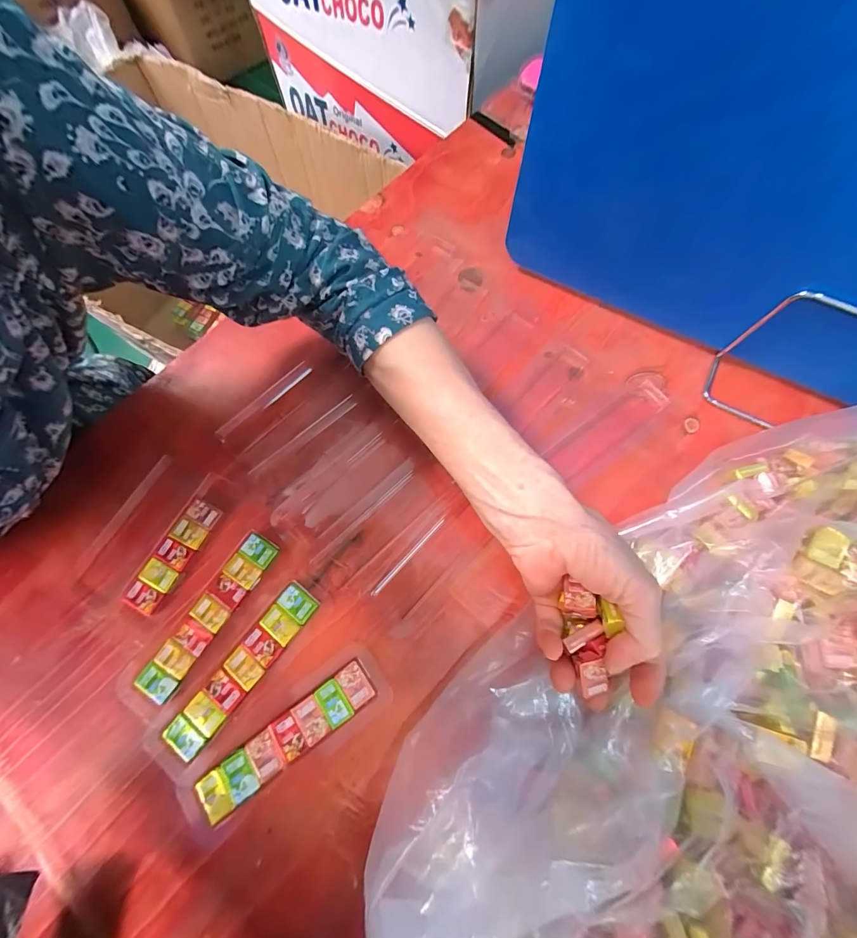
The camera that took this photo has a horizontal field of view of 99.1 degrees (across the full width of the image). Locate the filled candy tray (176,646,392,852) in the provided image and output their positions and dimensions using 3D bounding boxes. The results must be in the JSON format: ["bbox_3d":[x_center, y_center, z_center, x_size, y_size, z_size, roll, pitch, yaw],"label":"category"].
[{"bbox_3d":[-0.090,0.176,0.235,0.137,0.009,0.042,-35,75,-10],"label":"filled candy tray"}]

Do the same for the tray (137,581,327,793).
[{"bbox_3d":[-0.126,0.137,0.246,0.036,0.008,0.133,38,77,12],"label":"tray"}]

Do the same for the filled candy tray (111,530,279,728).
[{"bbox_3d":[-0.159,0.106,0.257,0.034,0.009,0.135,33,76,10],"label":"filled candy tray"}]

